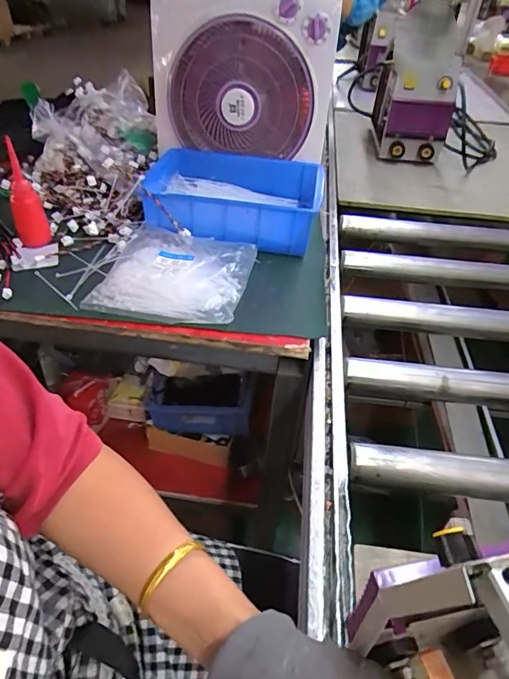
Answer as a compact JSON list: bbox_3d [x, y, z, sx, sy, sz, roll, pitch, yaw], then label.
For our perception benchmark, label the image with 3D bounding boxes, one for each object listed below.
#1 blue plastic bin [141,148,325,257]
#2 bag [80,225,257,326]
[{"bbox_3d":[-0.044,-0.244,0.814,0.309,0.081,0.209,10,40,8],"label":"blue plastic bin"},{"bbox_3d":[-0.117,-0.098,0.701,0.206,0.045,0.187,8,40,6],"label":"bag"}]

